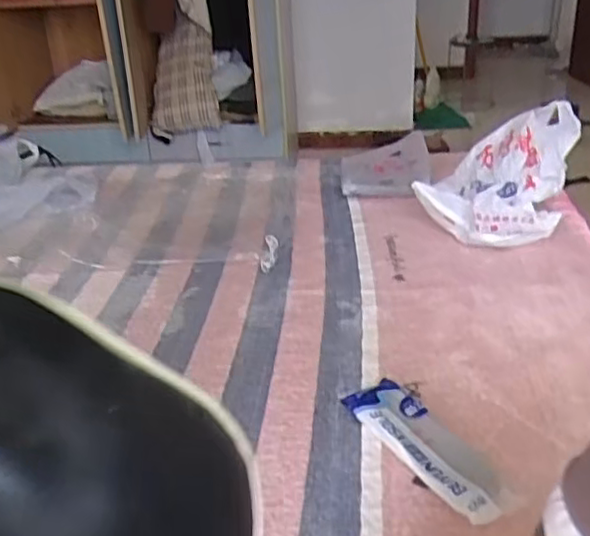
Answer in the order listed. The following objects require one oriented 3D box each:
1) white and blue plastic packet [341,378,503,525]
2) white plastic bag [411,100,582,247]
[{"bbox_3d":[0.190,0.249,0.964,0.108,0.032,0.301,-17,29,-28],"label":"white and blue plastic packet"},{"bbox_3d":[0.508,-0.220,1.624,0.360,0.253,0.292,-19,30,-31],"label":"white plastic bag"}]

